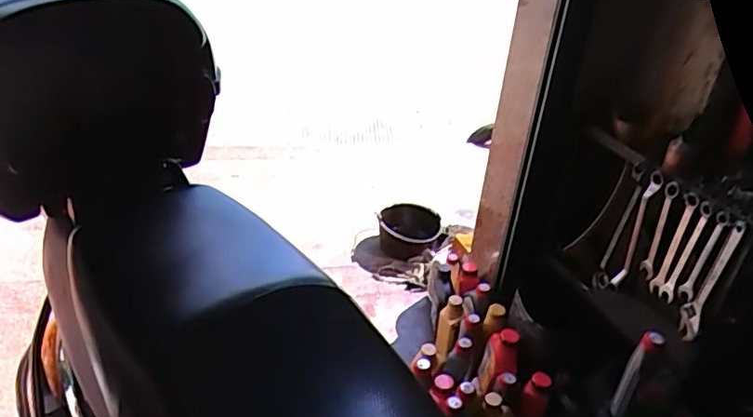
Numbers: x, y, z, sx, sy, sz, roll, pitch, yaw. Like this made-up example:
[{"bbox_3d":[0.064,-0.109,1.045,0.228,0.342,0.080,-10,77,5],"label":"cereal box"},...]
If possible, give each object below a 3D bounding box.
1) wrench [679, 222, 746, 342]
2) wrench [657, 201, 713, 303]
[{"bbox_3d":[0.704,0.154,1.263,0.011,0.283,0.058,-2,26,-22],"label":"wrench"},{"bbox_3d":[0.685,0.106,1.310,0.018,0.254,0.040,-6,36,-22],"label":"wrench"}]

